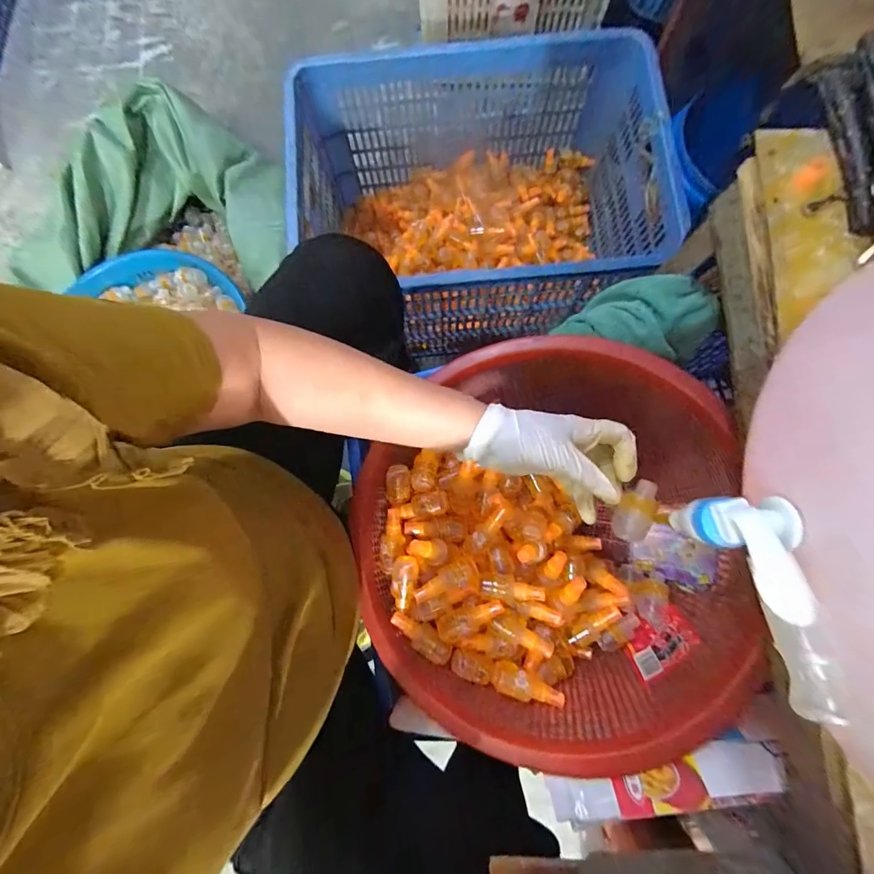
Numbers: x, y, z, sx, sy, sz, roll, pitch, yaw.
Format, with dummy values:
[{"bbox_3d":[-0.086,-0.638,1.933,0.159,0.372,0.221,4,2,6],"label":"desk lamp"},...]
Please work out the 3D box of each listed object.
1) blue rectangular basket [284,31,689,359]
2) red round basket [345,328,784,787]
[{"bbox_3d":[0.071,-0.424,0.735,0.606,0.262,0.425,-1,80,1],"label":"blue rectangular basket"},{"bbox_3d":[0.115,0.107,0.444,0.408,0.154,0.394,0,80,1],"label":"red round basket"}]

